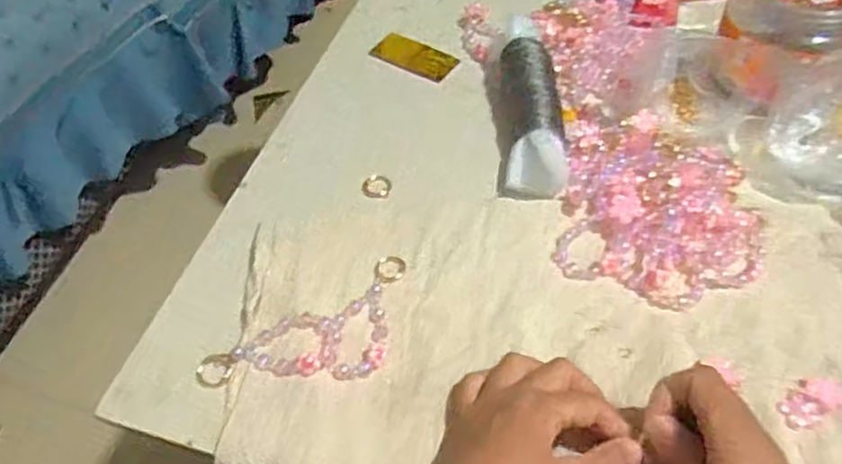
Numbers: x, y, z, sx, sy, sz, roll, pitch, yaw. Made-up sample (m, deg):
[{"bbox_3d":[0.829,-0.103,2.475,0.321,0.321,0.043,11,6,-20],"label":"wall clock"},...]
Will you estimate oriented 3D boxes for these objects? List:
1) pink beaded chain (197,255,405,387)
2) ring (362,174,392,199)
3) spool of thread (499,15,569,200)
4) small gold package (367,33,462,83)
[{"bbox_3d":[-0.065,0.074,0.475,0.156,0.008,0.072,-30,56,-19],"label":"pink beaded chain"},{"bbox_3d":[-0.036,-0.036,0.570,0.023,0.004,0.026,8,53,10],"label":"ring"},{"bbox_3d":[0.090,-0.112,0.591,0.054,0.039,0.193,0,52,4],"label":"spool of thread"},{"bbox_3d":[-0.006,-0.167,0.667,0.082,0.004,0.041,28,58,23],"label":"small gold package"}]

